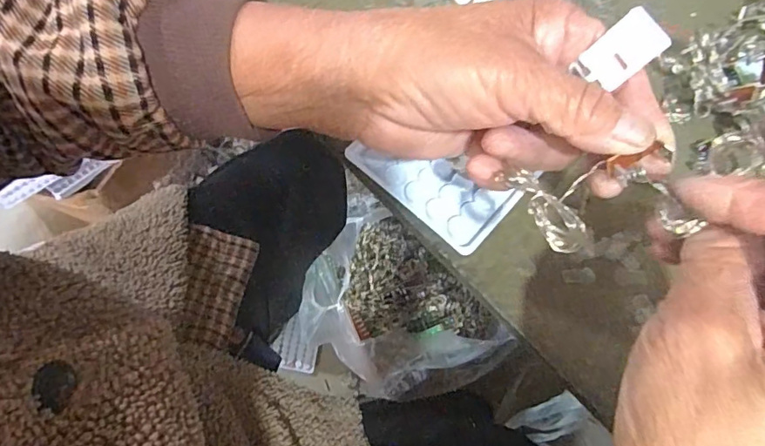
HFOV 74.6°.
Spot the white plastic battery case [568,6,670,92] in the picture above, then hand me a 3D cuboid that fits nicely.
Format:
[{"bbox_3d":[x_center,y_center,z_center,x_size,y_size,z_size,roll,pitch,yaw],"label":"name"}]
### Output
[{"bbox_3d":[0.095,-0.068,0.197,0.020,0.004,0.027,47,123,1],"label":"white plastic battery case"}]

